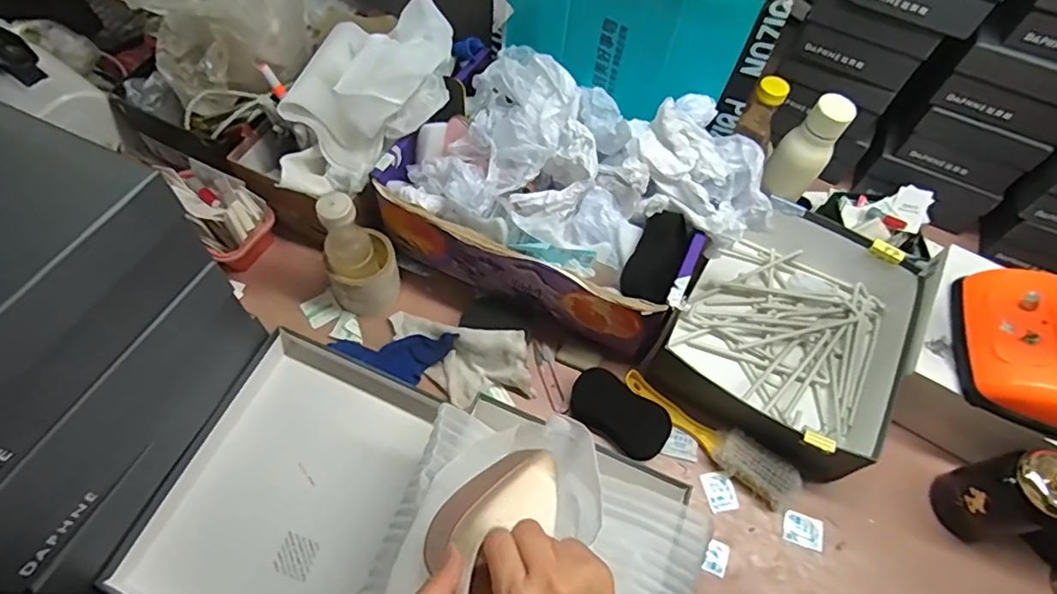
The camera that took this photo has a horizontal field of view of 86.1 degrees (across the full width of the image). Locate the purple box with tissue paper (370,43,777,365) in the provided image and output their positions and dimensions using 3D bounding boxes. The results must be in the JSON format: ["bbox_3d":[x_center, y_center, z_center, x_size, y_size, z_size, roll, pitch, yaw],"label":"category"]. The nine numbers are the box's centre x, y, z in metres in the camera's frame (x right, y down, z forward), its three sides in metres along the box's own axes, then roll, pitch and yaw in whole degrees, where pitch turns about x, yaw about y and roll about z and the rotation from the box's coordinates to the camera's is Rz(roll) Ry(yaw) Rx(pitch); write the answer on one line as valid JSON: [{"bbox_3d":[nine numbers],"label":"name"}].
[{"bbox_3d":[0.052,-0.139,0.733,0.428,0.214,0.270,24,61,10],"label":"purple box with tissue paper"}]

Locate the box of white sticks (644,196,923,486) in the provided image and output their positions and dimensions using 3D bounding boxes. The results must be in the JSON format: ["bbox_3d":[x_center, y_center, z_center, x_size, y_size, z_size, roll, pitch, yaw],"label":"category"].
[{"bbox_3d":[0.342,0.037,0.744,0.263,0.088,0.329,33,63,14],"label":"box of white sticks"}]

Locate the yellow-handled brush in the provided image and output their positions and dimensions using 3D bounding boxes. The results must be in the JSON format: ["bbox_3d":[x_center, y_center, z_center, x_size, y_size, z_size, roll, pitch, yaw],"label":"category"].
[{"bbox_3d":[0.217,0.166,0.688,0.231,0.033,0.050,36,63,16],"label":"yellow-handled brush"}]

